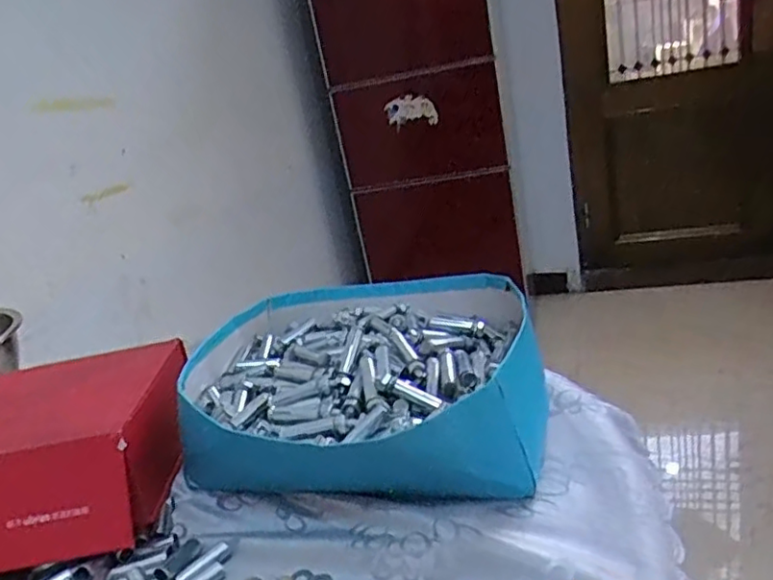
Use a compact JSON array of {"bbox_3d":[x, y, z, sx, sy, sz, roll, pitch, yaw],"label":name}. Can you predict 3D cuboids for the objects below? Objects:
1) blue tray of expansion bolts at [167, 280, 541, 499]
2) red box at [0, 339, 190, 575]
[{"bbox_3d":[-0.014,0.077,0.552,0.285,0.089,0.261,-4,21,19],"label":"blue tray of expansion bolts"},{"bbox_3d":[-0.325,0.138,0.519,0.299,0.082,0.200,-11,20,0],"label":"red box"}]

